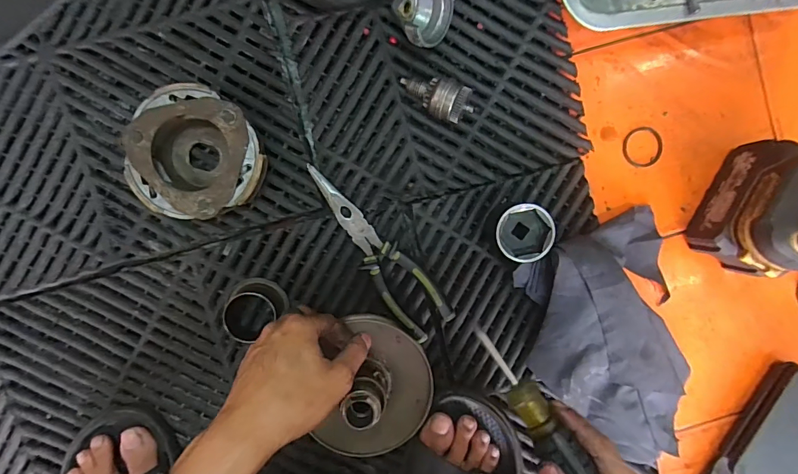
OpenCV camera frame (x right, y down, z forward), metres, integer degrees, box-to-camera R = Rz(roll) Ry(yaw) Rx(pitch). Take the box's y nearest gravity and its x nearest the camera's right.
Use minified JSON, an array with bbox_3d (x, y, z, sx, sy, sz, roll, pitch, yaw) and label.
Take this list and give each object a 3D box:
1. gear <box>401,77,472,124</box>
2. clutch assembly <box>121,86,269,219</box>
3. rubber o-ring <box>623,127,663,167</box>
[{"bbox_3d":[0.035,-0.130,0.396,0.067,0.032,0.034,29,92,-5],"label":"gear"},{"bbox_3d":[-0.183,-0.074,0.383,0.110,0.035,0.110,0,94,-3],"label":"clutch assembly"},{"bbox_3d":[0.243,-0.089,0.425,0.038,0.004,0.040,0,94,-3],"label":"rubber o-ring"}]

